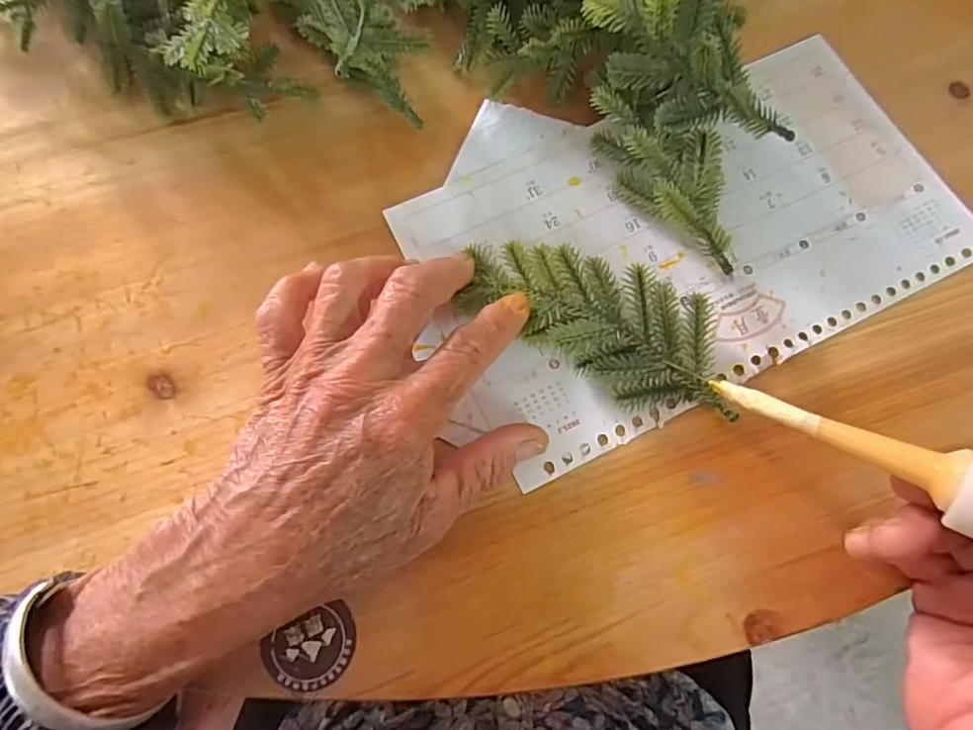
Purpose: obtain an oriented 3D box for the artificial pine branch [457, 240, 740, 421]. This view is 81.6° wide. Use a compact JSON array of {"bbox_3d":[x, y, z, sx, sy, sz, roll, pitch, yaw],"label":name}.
[{"bbox_3d":[0.049,-0.020,0.239,0.119,0.019,0.050,28,76,5],"label":"artificial pine branch"}]

